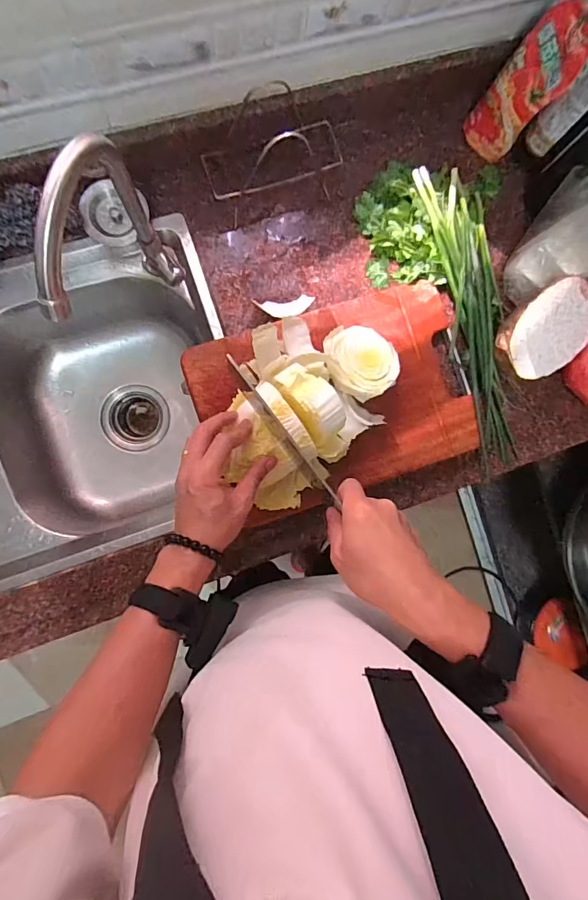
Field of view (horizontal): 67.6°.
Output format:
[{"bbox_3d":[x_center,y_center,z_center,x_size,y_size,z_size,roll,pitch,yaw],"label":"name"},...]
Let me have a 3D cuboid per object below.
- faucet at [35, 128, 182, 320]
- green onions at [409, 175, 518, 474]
[{"bbox_3d":[-0.167,-0.180,0.440,0.052,0.264,0.162,12,87,-6],"label":"faucet"},{"bbox_3d":[0.256,-0.180,0.598,0.089,0.039,0.398,-15,90,-7],"label":"green onions"}]

